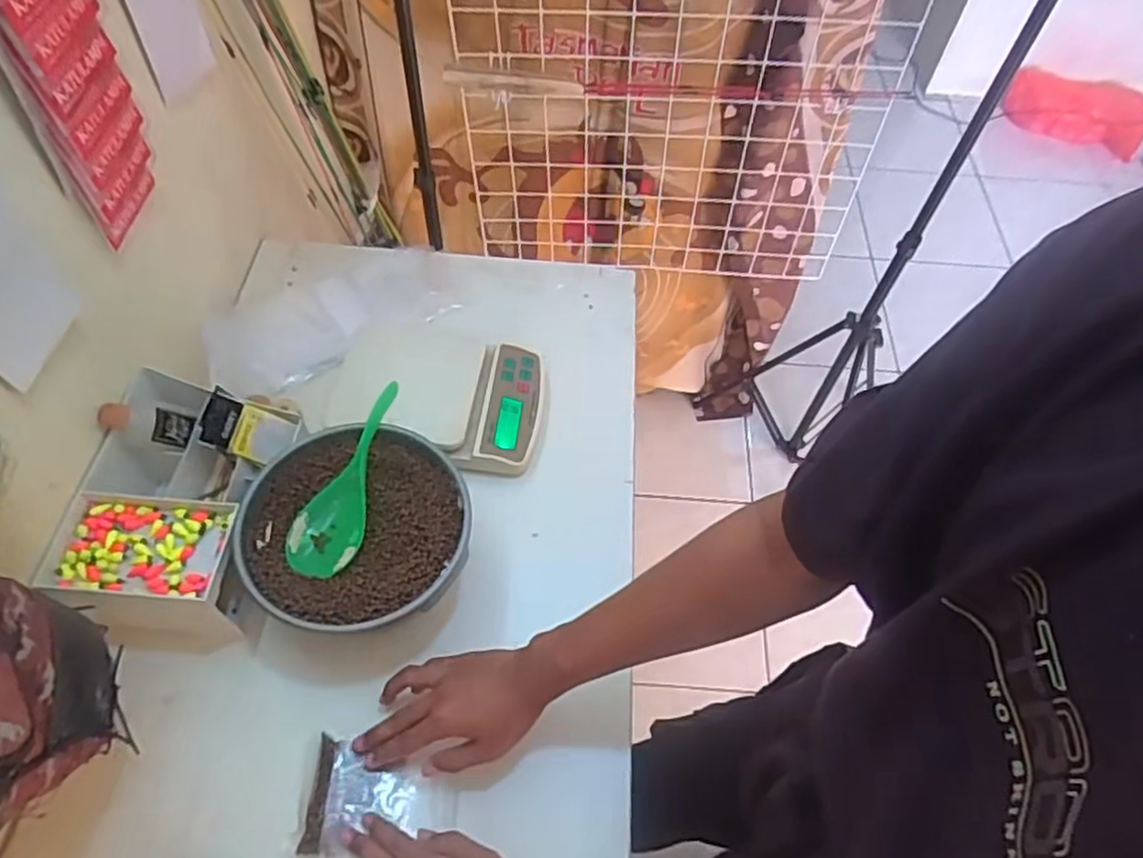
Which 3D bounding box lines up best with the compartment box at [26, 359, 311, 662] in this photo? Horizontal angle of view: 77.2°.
[{"bbox_3d":[-0.372,0.062,0.693,0.167,0.107,0.254,1,57,-2],"label":"compartment box"}]

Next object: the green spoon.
[{"bbox_3d":[-0.203,0.044,0.658,0.061,0.020,0.186,15,70,7],"label":"green spoon"}]

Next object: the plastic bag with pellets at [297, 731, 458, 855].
[{"bbox_3d":[-0.154,0.301,0.587,0.120,0.016,0.085,3,57,-1],"label":"plastic bag with pellets"}]

